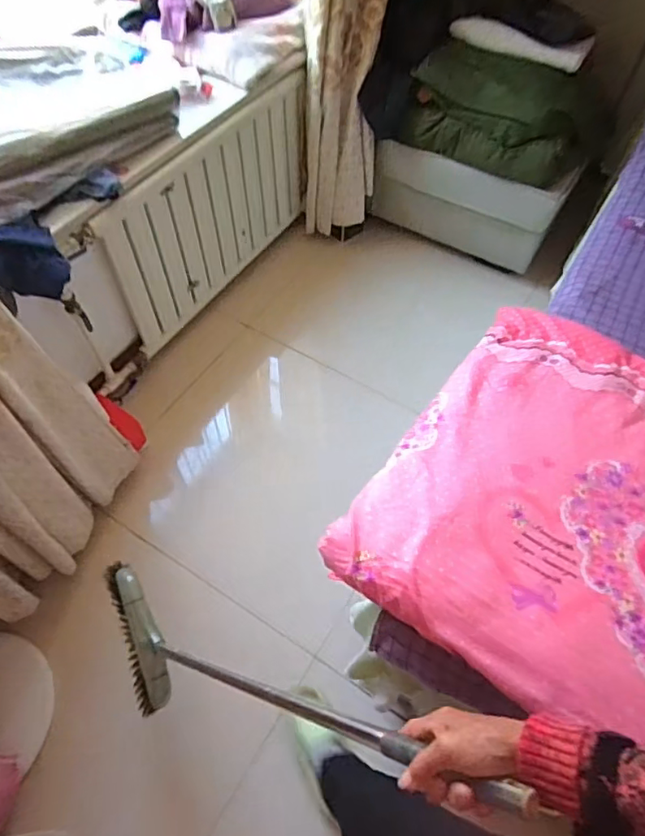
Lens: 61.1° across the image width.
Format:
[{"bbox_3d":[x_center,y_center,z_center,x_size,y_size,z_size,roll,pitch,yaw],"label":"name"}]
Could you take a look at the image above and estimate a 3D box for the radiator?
[{"bbox_3d":[-0.315,-0.636,1.722,0.074,0.469,0.866,32,62,18],"label":"radiator"}]

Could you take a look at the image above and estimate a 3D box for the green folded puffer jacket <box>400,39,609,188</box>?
[{"bbox_3d":[0.535,-0.908,1.642,0.565,0.298,0.122,25,60,14],"label":"green folded puffer jacket"}]

